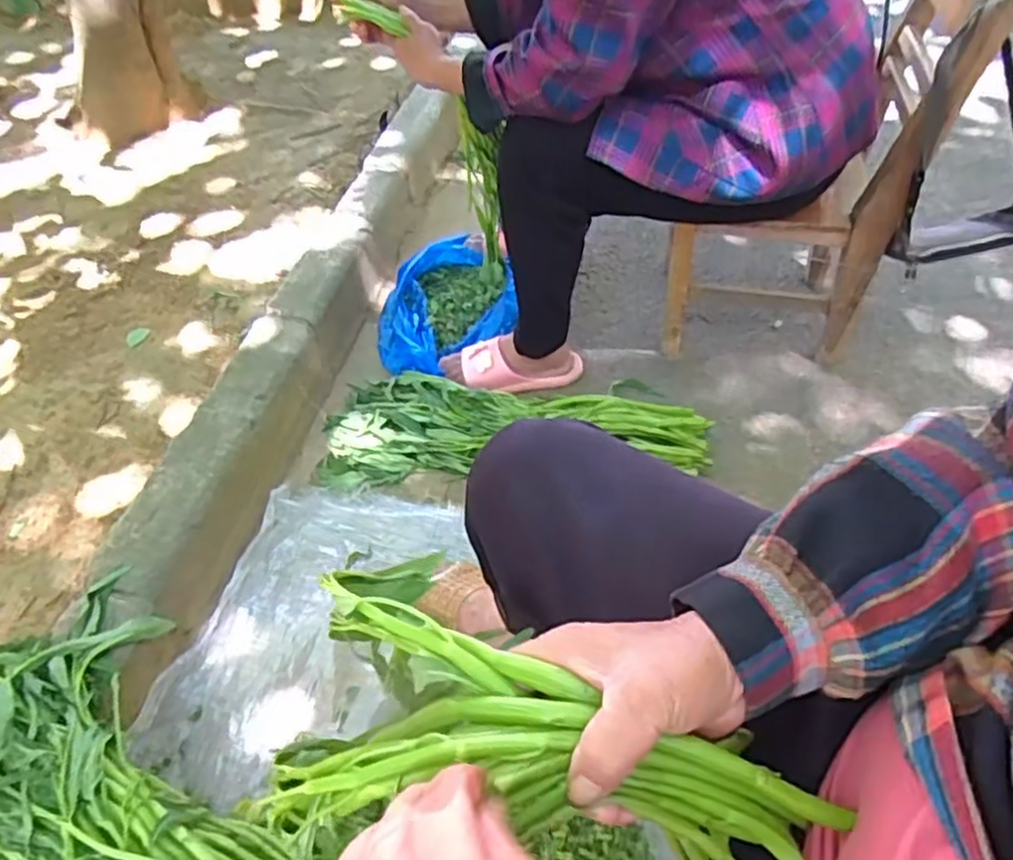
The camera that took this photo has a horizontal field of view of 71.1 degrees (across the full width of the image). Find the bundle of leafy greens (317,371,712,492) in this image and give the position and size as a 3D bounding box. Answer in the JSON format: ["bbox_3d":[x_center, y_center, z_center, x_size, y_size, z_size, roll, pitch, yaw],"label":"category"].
[{"bbox_3d":[0.001,0.014,1.057,0.570,0.069,0.224,8,50,9],"label":"bundle of leafy greens"}]

